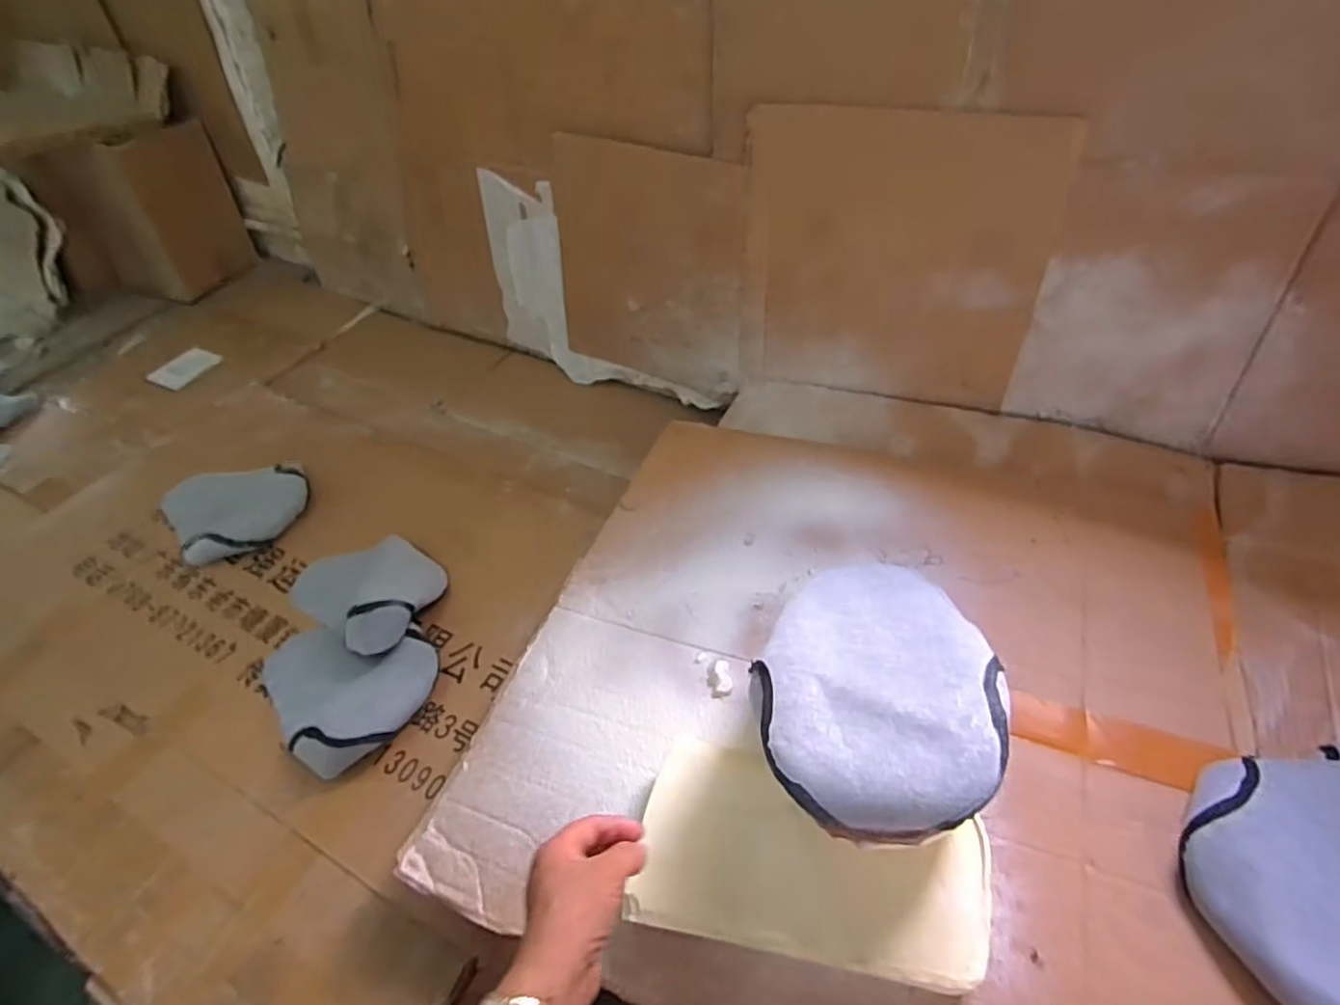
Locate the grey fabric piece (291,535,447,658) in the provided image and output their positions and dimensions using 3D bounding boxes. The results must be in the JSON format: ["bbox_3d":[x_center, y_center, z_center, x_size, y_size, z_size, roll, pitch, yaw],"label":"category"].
[{"bbox_3d":[-0.456,0.112,1.011,0.277,0.078,0.171,26,53,27],"label":"grey fabric piece"}]

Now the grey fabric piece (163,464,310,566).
[{"bbox_3d":[-0.744,-0.002,1.170,0.224,0.054,0.224,-30,51,-23],"label":"grey fabric piece"}]

